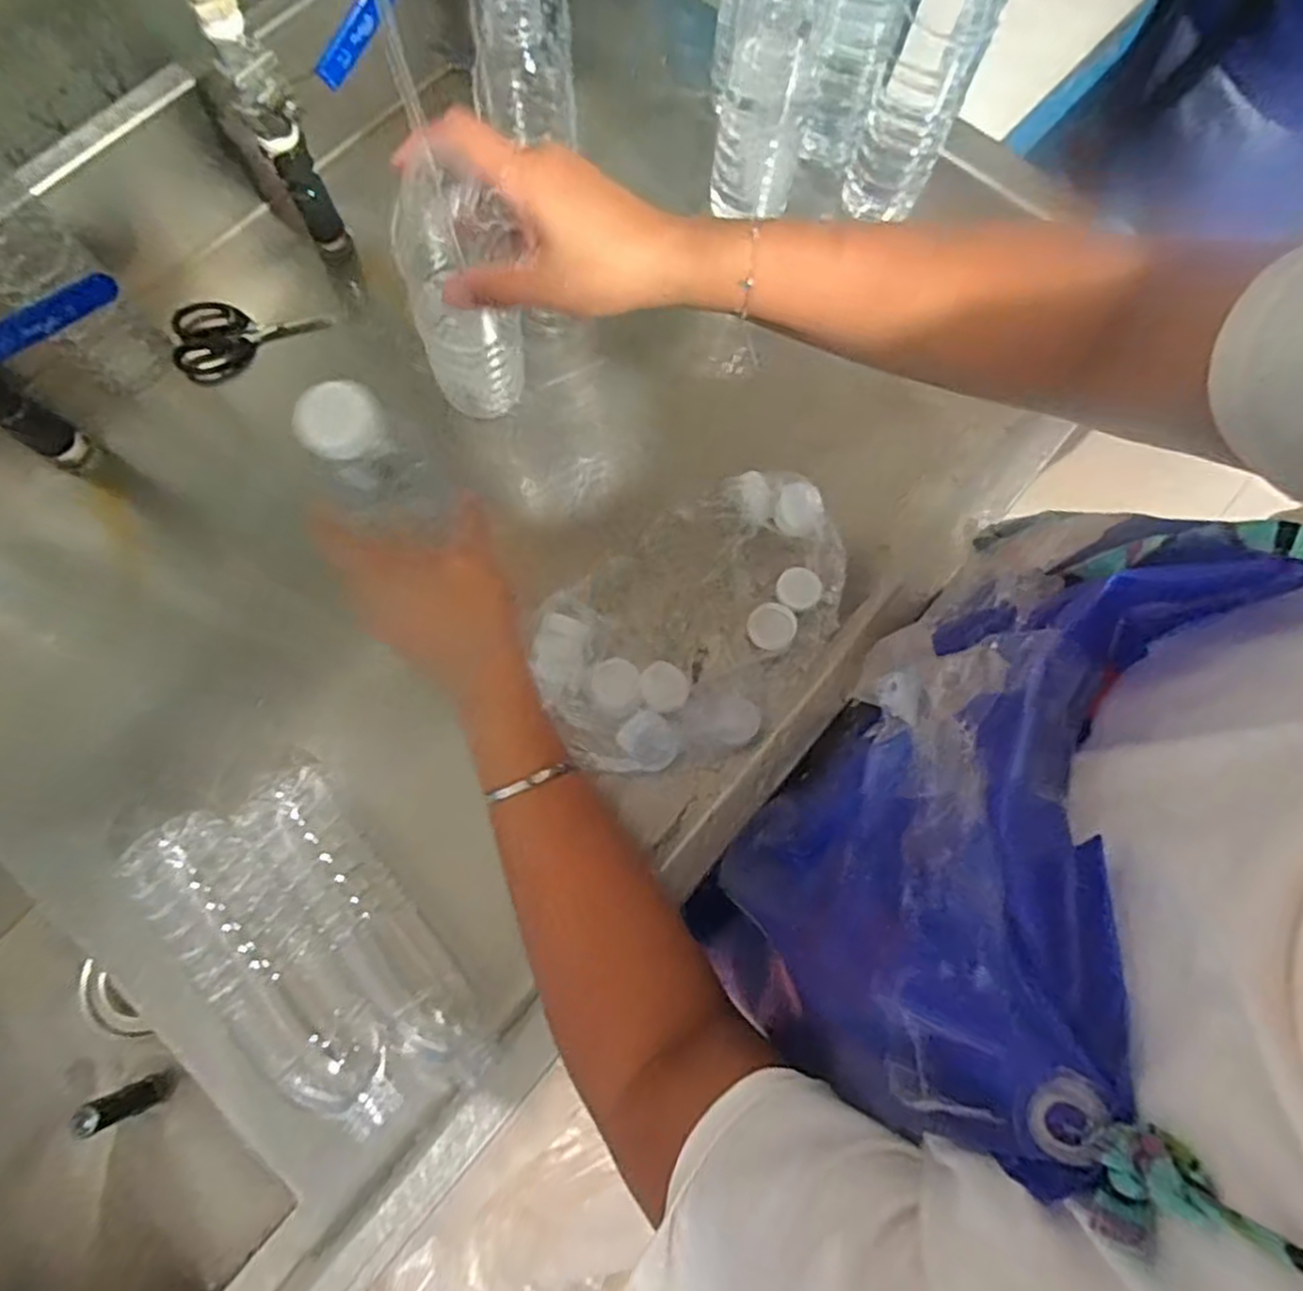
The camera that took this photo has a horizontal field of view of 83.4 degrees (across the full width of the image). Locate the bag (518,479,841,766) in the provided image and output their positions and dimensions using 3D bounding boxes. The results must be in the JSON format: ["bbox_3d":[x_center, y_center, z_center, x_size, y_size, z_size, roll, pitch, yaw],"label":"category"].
[{"bbox_3d":[0.033,-0.015,0.493,0.230,0.026,0.148,-36,77,-11],"label":"bag"}]

